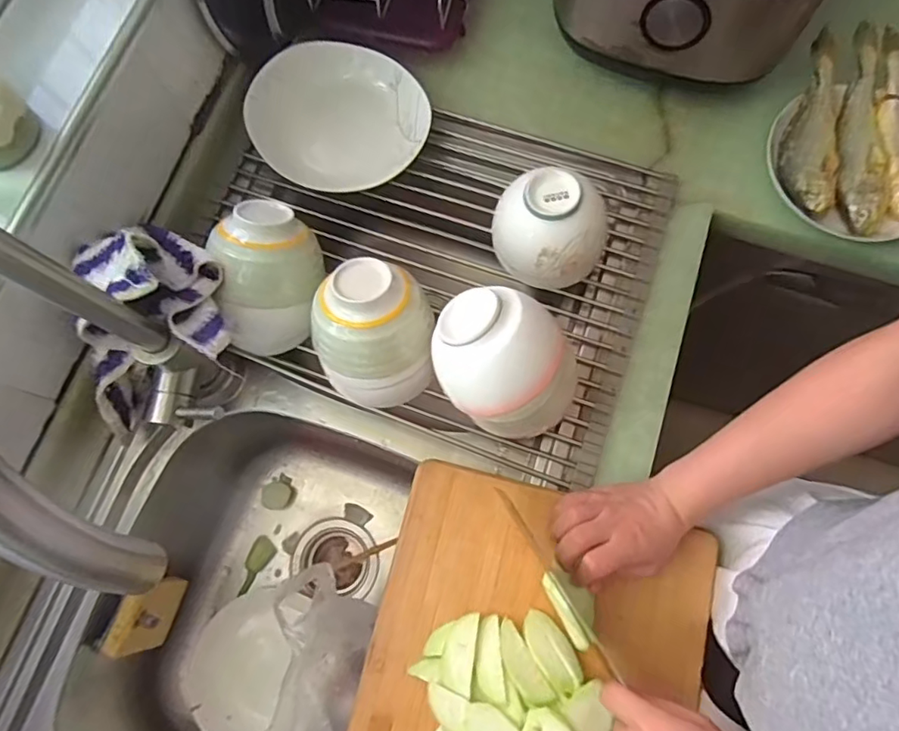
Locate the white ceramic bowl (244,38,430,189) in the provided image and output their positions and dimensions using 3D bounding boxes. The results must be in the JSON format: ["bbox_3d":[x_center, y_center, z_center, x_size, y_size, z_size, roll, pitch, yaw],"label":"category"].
[{"bbox_3d":[-0.111,-0.262,0.601,0.176,0.058,0.162,0,75,1],"label":"white ceramic bowl"}]

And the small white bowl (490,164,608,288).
[{"bbox_3d":[0.096,-0.134,0.551,0.104,0.084,0.093,10,76,4],"label":"small white bowl"}]

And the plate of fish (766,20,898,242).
[{"bbox_3d":[0.432,-0.237,0.587,0.169,0.045,0.227,23,77,7],"label":"plate of fish"}]

